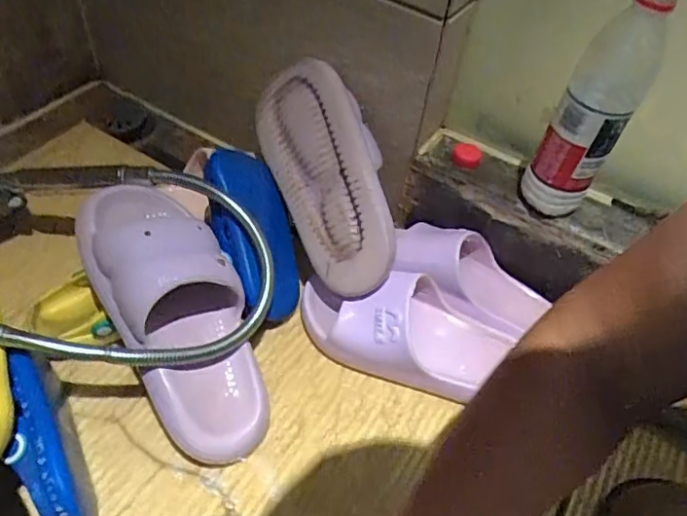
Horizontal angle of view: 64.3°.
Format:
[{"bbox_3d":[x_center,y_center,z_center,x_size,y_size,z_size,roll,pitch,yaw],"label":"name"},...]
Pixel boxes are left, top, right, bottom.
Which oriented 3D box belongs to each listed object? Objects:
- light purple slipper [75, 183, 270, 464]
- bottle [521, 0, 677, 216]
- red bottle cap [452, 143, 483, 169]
[{"bbox_3d":[-0.140,0.045,0.473,0.106,0.079,0.257,-24,84,-24],"label":"light purple slipper"},{"bbox_3d":[0.223,-0.131,0.486,0.060,0.213,0.059,30,50,17],"label":"bottle"},{"bbox_3d":[0.137,-0.113,0.602,0.032,0.015,0.032,5,48,-5],"label":"red bottle cap"}]

